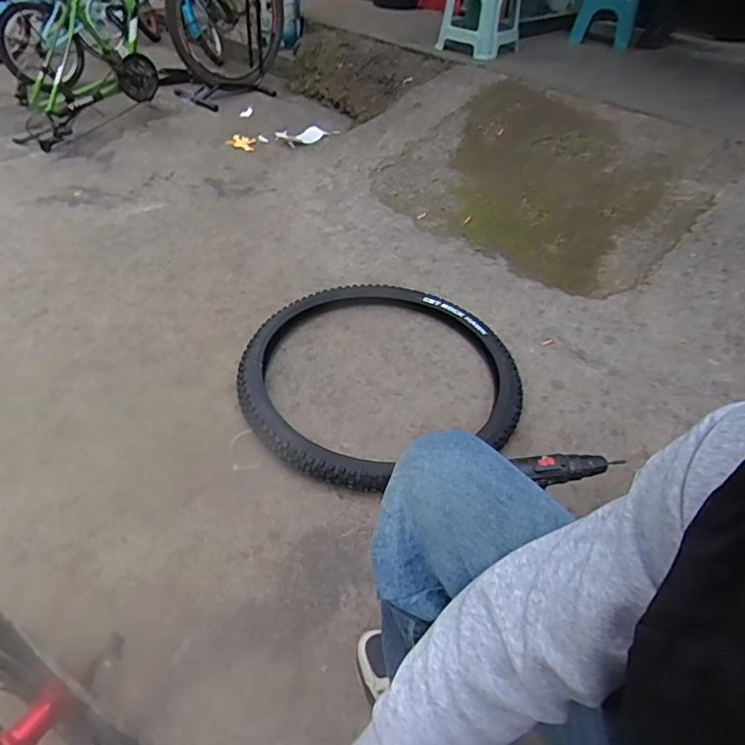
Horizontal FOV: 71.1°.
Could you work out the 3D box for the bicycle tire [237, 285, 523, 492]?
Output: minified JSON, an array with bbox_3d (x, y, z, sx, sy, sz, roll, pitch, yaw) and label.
[{"bbox_3d":[0.012,-0.009,1.304,0.678,0.061,0.656,2,45,-2],"label":"bicycle tire"}]

